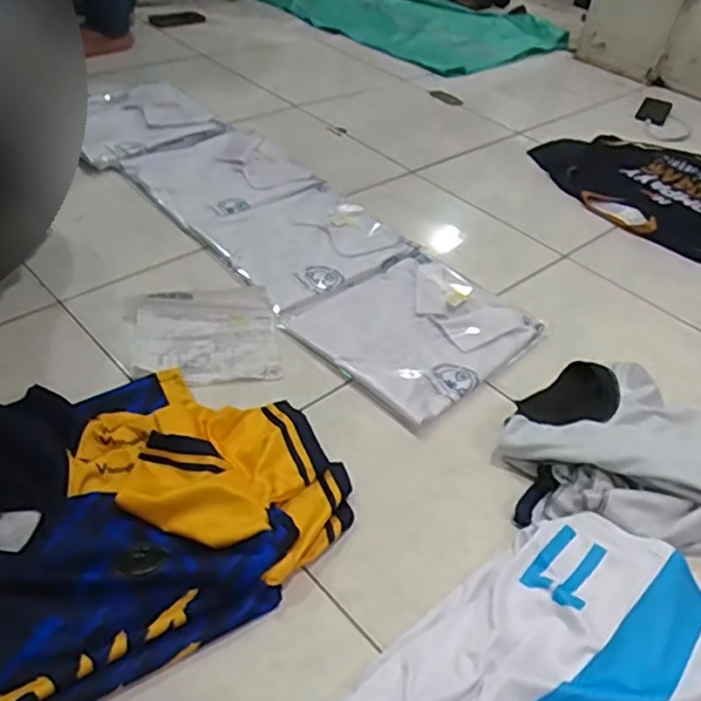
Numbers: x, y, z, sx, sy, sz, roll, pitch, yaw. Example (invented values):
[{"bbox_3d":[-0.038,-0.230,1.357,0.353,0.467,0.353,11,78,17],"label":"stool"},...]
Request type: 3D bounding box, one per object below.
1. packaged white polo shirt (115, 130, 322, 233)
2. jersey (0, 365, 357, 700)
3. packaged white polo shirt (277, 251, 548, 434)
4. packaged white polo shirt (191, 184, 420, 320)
[{"bbox_3d":[-0.232,-0.321,1.234,0.298,0.015,0.232,-26,51,-31],"label":"packaged white polo shirt"},{"bbox_3d":[-0.319,0.187,0.713,0.652,0.056,0.367,-19,54,-32],"label":"jersey"},{"bbox_3d":[0.101,-0.041,1.064,0.286,0.018,0.327,35,49,29],"label":"packaged white polo shirt"},{"bbox_3d":[-0.073,-0.185,1.139,0.307,0.022,0.247,-28,52,-32],"label":"packaged white polo shirt"}]

